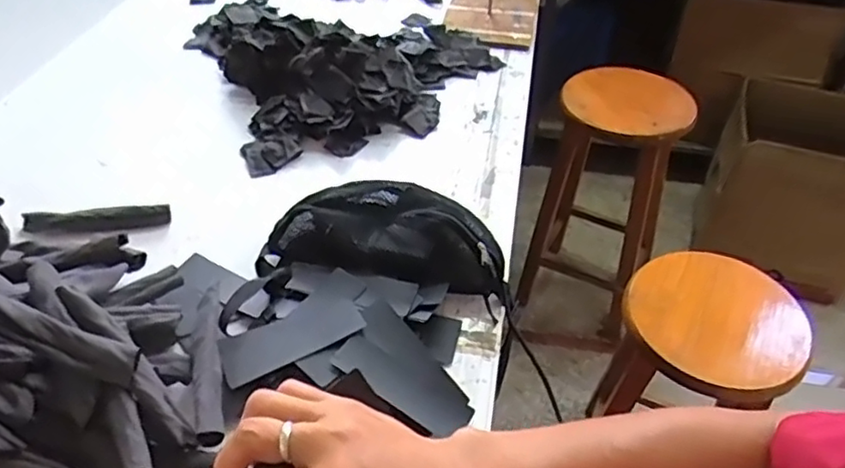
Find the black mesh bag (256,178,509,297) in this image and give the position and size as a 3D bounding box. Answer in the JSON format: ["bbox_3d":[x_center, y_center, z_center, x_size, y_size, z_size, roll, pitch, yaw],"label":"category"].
[{"bbox_3d":[-0.041,-0.005,0.783,0.291,0.074,0.144,10,44,10],"label":"black mesh bag"}]

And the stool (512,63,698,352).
[{"bbox_3d":[0.423,-0.056,1.588,0.304,0.671,0.364,19,46,19],"label":"stool"}]

